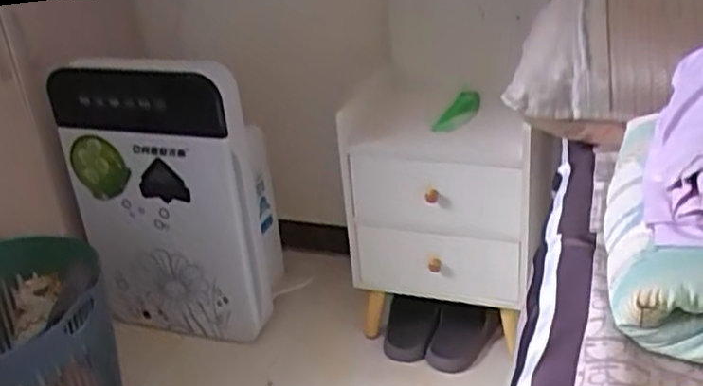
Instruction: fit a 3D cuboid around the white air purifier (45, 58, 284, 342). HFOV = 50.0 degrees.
[{"bbox_3d":[-0.339,0.014,1.412,0.359,0.564,0.146,5,29,21],"label":"white air purifier"}]

